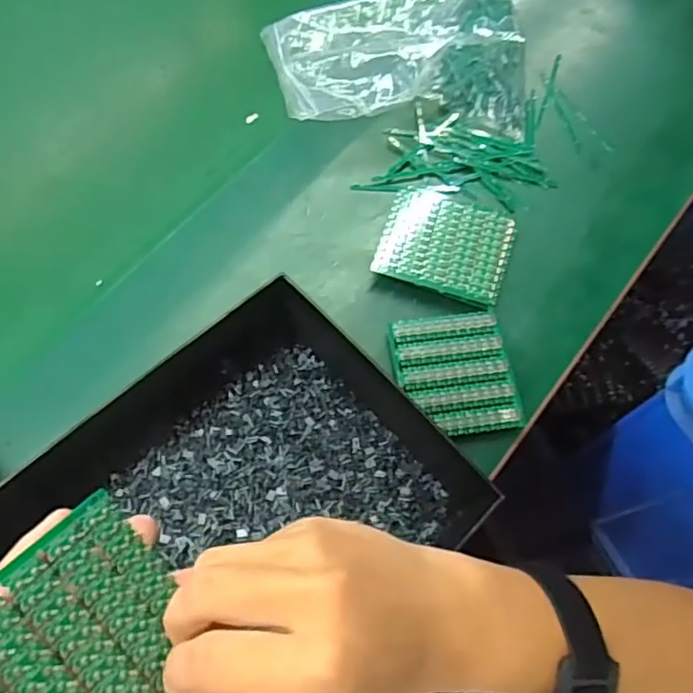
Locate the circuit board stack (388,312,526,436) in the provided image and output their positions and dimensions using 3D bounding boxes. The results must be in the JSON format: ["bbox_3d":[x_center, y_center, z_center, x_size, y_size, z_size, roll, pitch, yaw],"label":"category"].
[{"bbox_3d":[0.075,0.019,0.435,0.080,0.009,0.087,-8,68,-5],"label":"circuit board stack"}]

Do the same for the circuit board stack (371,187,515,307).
[{"bbox_3d":[0.077,-0.083,0.479,0.098,0.015,0.093,20,69,6],"label":"circuit board stack"}]

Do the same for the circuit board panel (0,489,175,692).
[{"bbox_3d":[-0.099,0.112,0.234,0.079,0.004,0.085,53,37,-5],"label":"circuit board panel"}]

